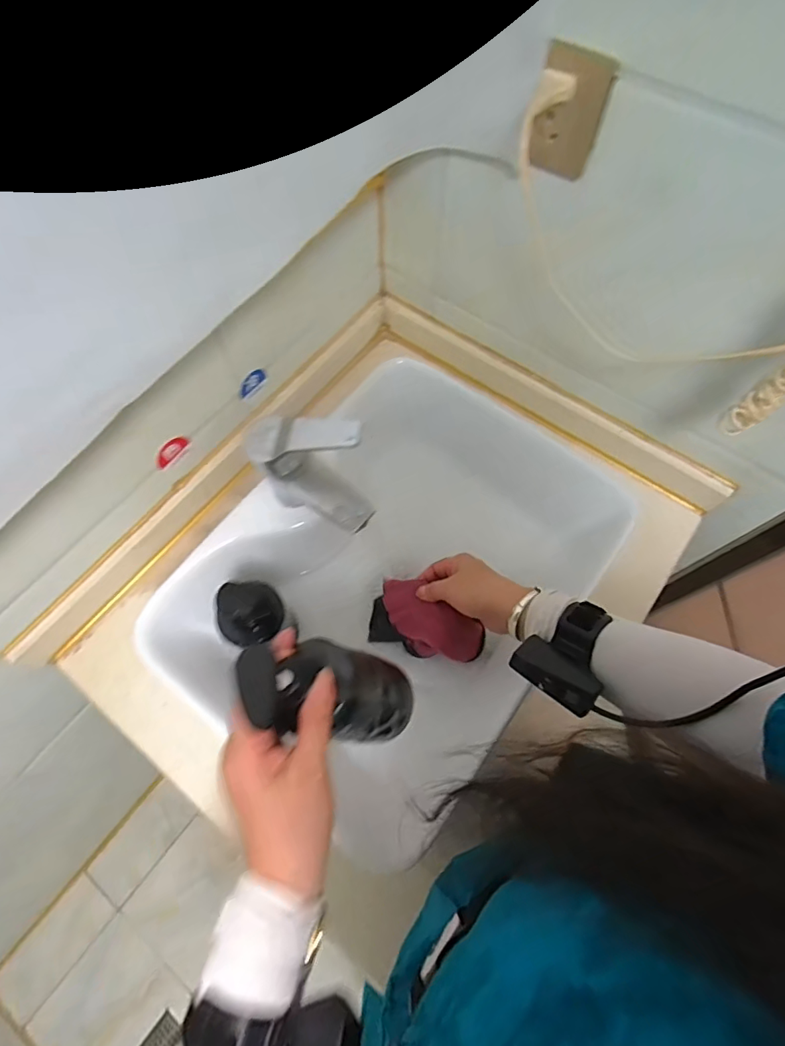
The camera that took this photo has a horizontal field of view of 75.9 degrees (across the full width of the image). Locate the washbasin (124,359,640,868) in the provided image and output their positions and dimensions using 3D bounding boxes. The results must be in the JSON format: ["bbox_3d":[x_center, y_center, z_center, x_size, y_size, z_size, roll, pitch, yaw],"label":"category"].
[{"bbox_3d":[0.012,0.060,0.599,0.361,0.127,0.452,34,71,14],"label":"washbasin"}]

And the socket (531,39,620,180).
[{"bbox_3d":[0.154,-0.359,0.446,0.058,0.091,0.015,33,71,14],"label":"socket"}]

